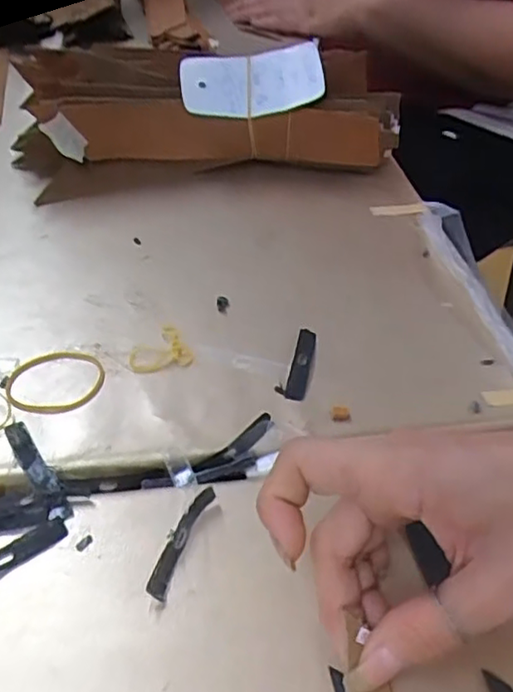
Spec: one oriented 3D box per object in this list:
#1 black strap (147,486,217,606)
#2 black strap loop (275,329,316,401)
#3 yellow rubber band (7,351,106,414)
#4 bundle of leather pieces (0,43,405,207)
[{"bbox_3d":[-0.031,0.082,0.272,0.008,0.012,0.052,17,45,12],"label":"black strap"},{"bbox_3d":[0.023,0.008,0.354,0.015,0.004,0.054,11,44,6],"label":"black strap loop"},{"bbox_3d":[-0.103,0.018,0.329,0.047,0.004,0.037,-6,45,-11],"label":"yellow rubber band"},{"bbox_3d":[-0.032,-0.178,0.498,0.290,0.077,0.102,-6,45,-12],"label":"bundle of leather pieces"}]

